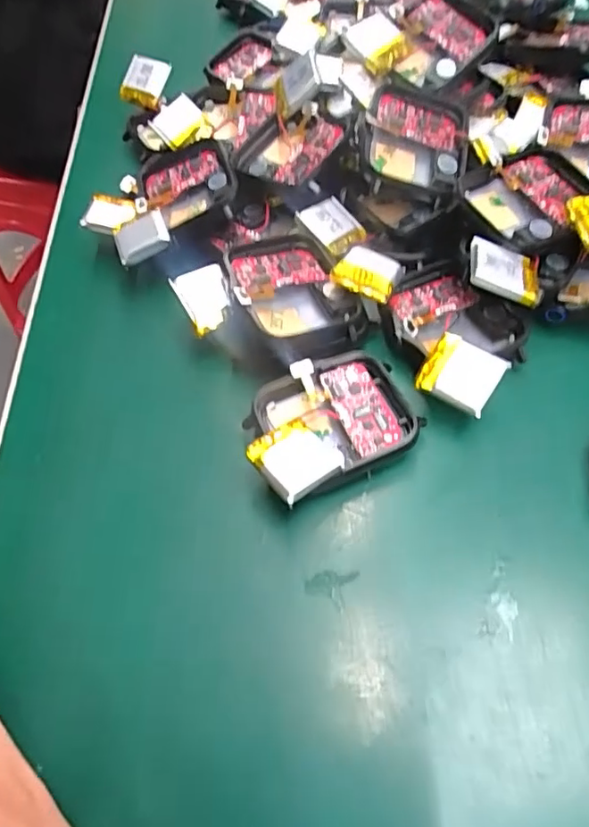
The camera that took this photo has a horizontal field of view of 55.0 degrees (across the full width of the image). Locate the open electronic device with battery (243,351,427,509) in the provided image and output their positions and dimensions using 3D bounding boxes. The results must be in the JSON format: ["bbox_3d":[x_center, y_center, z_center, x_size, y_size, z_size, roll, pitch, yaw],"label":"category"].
[{"bbox_3d":[0.010,0.002,0.166,0.050,0.015,0.039,-28,60,-14],"label":"open electronic device with battery"}]

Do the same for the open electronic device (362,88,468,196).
[{"bbox_3d":[0.043,-0.097,0.204,0.036,0.012,0.045,13,70,-6],"label":"open electronic device"}]

